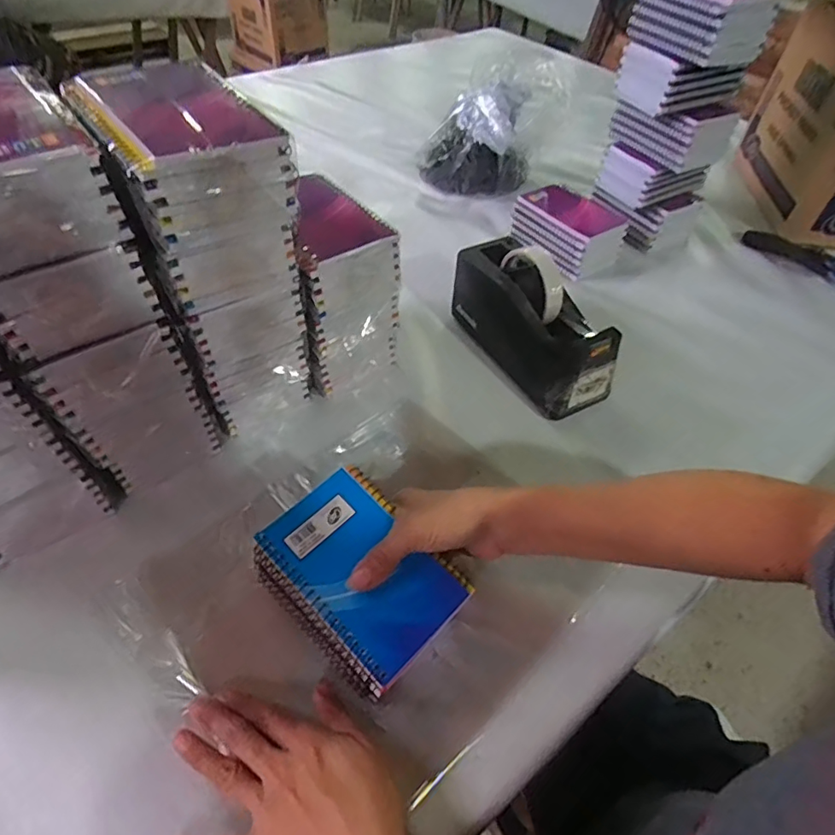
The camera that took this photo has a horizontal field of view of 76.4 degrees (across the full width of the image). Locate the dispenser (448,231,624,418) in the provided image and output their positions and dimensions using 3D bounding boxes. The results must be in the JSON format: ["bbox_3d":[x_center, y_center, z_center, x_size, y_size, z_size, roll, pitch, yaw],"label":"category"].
[{"bbox_3d":[0.125,-0.107,0.572,0.079,0.117,0.203,-21,55,-21],"label":"dispenser"}]

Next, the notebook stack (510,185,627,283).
[{"bbox_3d":[0.210,-0.262,0.740,0.144,0.054,0.105,37,57,24],"label":"notebook stack"}]

